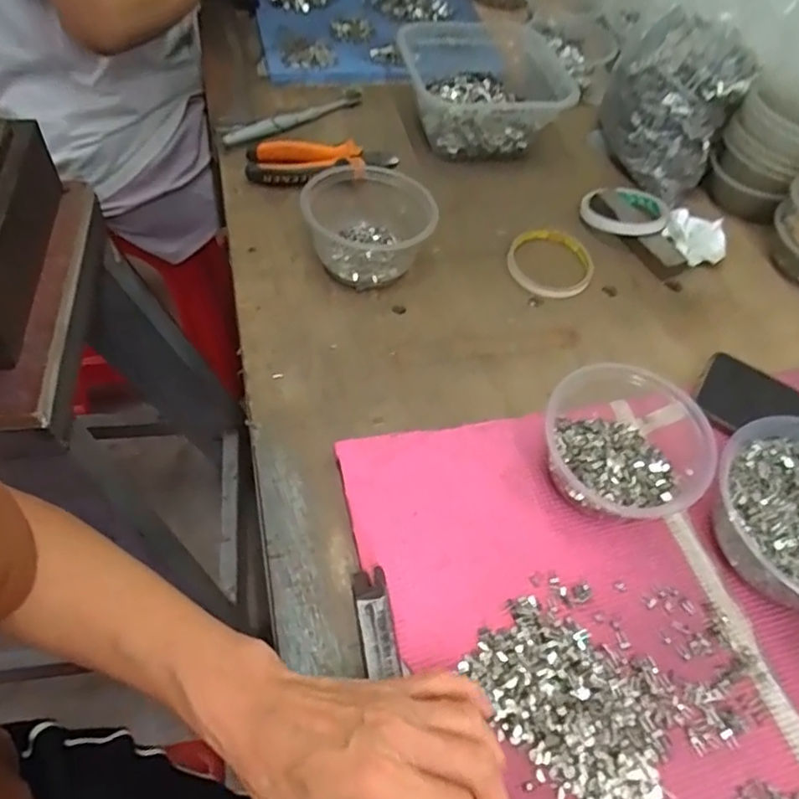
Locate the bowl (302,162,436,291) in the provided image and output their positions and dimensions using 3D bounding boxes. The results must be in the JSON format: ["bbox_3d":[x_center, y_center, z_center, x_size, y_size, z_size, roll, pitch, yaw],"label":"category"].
[{"bbox_3d":[-0.029,-0.159,0.560,0.108,0.068,0.105,4,54,-5],"label":"bowl"}]

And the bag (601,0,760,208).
[{"bbox_3d":[0.293,-0.341,0.647,0.133,0.197,0.151,22,56,10],"label":"bag"}]

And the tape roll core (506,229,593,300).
[{"bbox_3d":[0.145,-0.131,0.602,0.081,0.008,0.086,2,56,-2],"label":"tape roll core"}]

